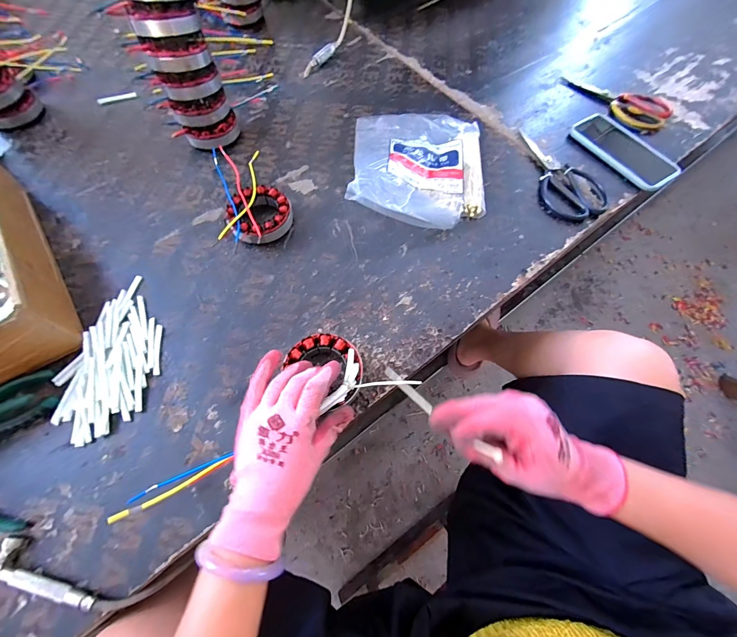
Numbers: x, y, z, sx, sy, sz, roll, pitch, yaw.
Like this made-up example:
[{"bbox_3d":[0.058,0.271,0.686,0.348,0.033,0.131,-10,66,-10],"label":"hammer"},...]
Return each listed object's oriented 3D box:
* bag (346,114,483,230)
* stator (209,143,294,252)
[{"bbox_3d":[0.079,-0.246,0.503,0.200,0.058,0.245,3,66,0],"label":"bag"},{"bbox_3d":[-0.177,-0.184,0.483,0.104,0.035,0.188,-19,68,-10],"label":"stator"}]

